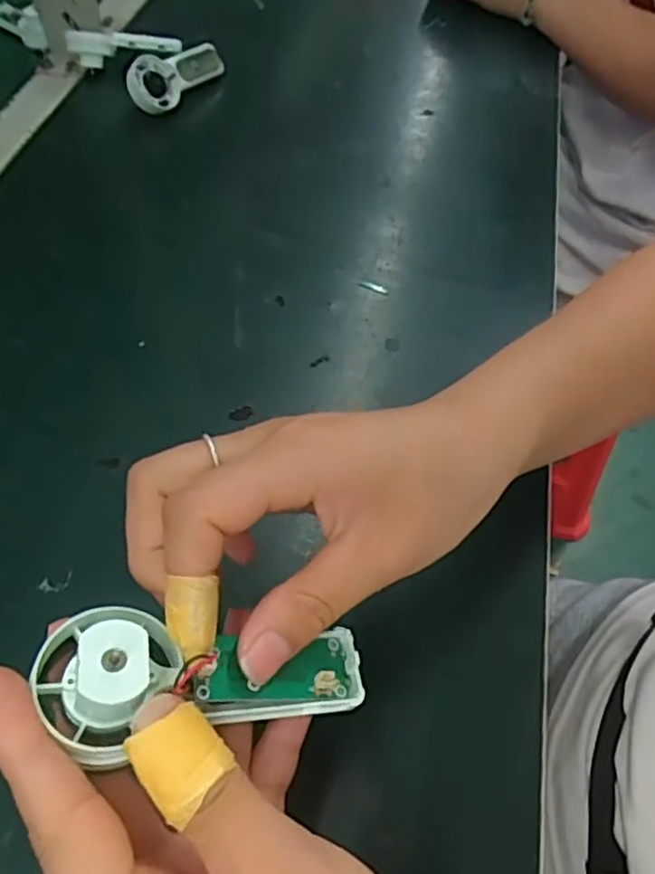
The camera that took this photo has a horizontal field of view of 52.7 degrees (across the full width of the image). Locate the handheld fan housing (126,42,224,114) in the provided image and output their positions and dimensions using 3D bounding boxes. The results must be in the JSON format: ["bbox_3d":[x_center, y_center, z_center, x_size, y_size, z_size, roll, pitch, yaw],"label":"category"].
[{"bbox_3d":[-0.120,-0.294,0.532,0.029,0.029,0.092,29,59,17],"label":"handheld fan housing"}]

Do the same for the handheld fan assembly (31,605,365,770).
[{"bbox_3d":[-0.031,0.069,0.182,0.092,0.015,0.035,16,48,-32],"label":"handheld fan assembly"}]

